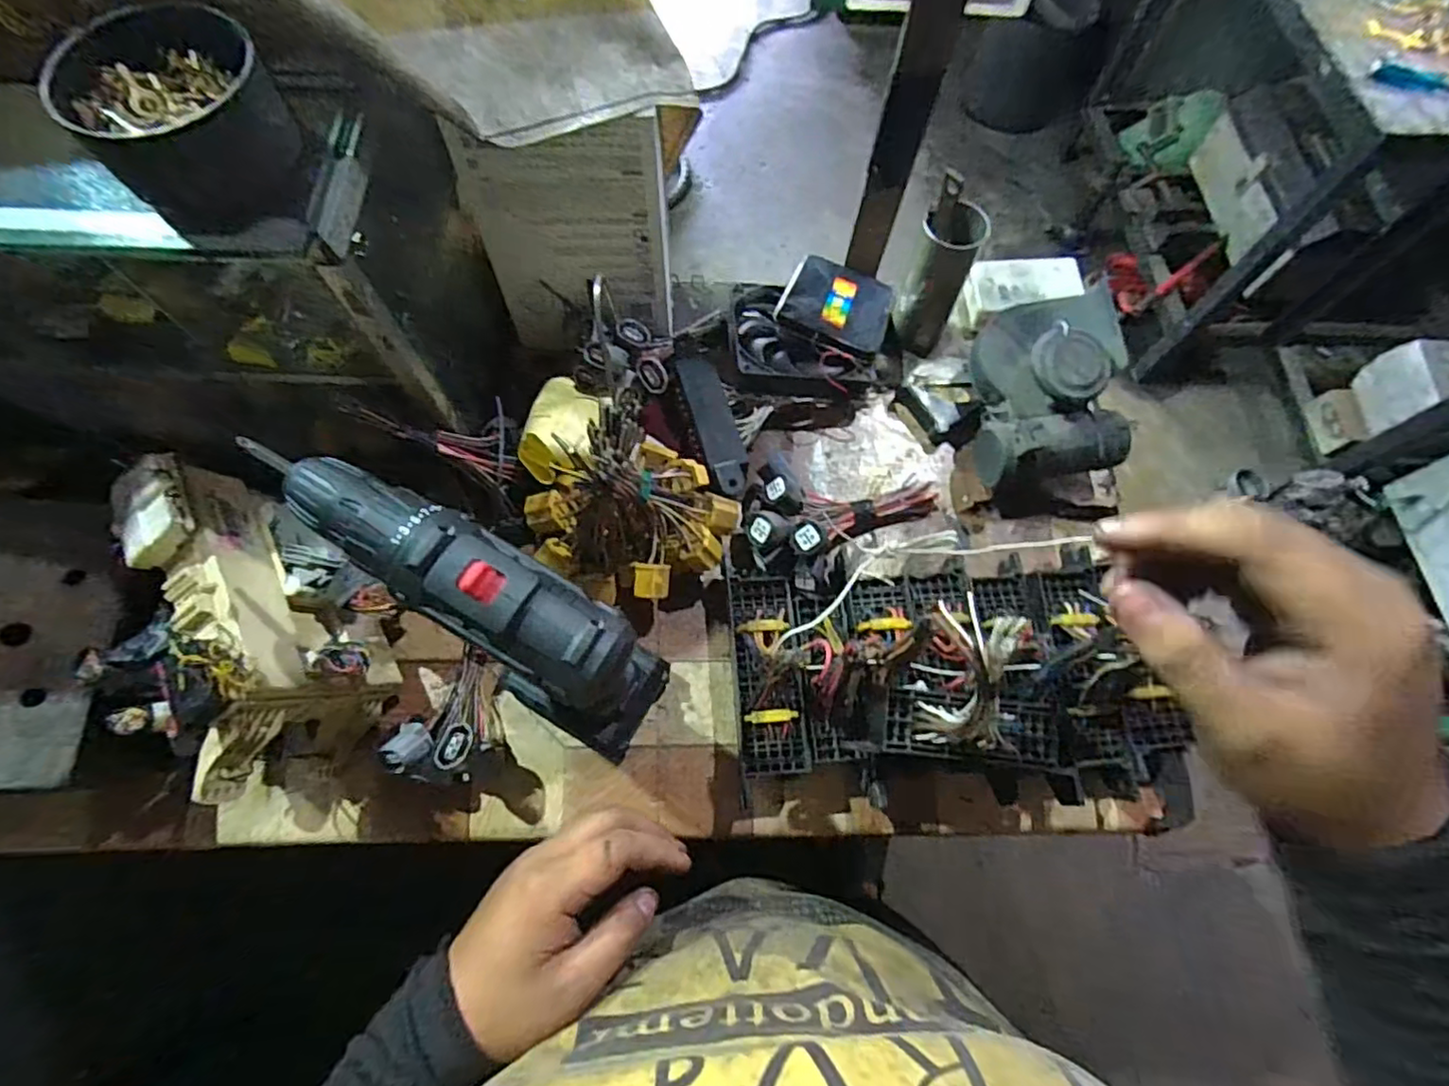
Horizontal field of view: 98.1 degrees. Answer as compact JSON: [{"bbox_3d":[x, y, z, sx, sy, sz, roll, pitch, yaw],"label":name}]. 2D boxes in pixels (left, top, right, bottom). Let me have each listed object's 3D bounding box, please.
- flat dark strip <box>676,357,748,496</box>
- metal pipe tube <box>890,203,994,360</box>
[{"bbox_3d":[-0.006,-0.099,0.514,0.033,0.007,0.129,-16,70,-8],"label":"flat dark strip"},{"bbox_3d":[0.178,-0.221,0.532,0.047,0.115,0.048,27,70,9],"label":"metal pipe tube"}]

